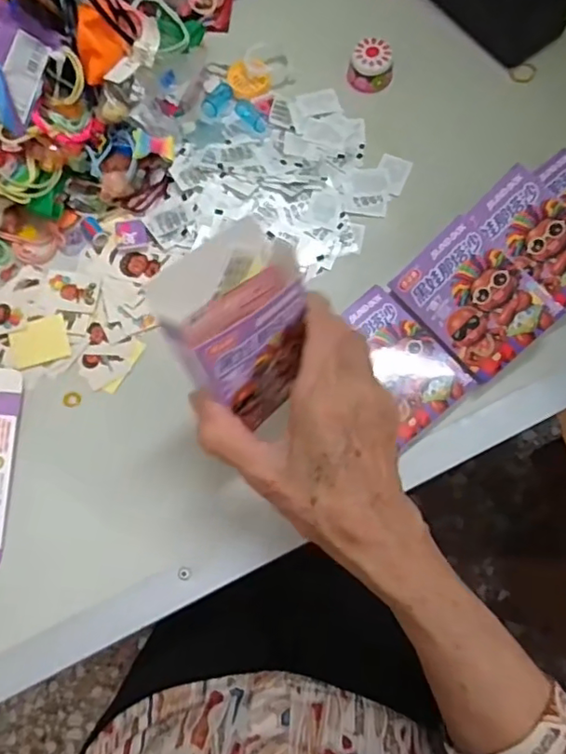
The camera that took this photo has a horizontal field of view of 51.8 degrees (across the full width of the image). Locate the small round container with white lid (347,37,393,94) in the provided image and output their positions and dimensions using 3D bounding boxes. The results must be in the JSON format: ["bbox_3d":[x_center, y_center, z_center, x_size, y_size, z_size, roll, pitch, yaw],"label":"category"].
[{"bbox_3d":[0.068,-0.242,0.453,0.033,0.021,0.033,4,73,3],"label":"small round container with white lid"}]

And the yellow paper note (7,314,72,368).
[{"bbox_3d":[-0.169,-0.024,0.405,0.039,0.004,0.029,-15,73,-3],"label":"yellow paper note"}]

